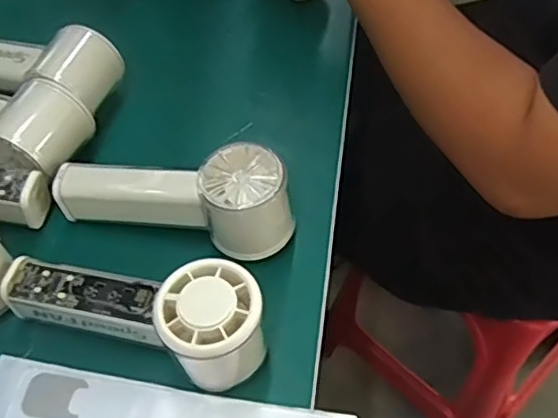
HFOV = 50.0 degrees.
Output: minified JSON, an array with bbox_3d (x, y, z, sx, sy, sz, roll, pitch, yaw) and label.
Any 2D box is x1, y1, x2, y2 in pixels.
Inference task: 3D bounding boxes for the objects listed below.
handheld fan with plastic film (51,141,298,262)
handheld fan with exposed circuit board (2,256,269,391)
[{"bbox_3d":[-0.069,-0.012,0.394,0.156,0.051,0.047,9,55,6],"label":"handheld fan with plastic film"},{"bbox_3d":[-0.079,0.057,0.347,0.157,0.055,0.063,21,57,14],"label":"handheld fan with exposed circuit board"}]

